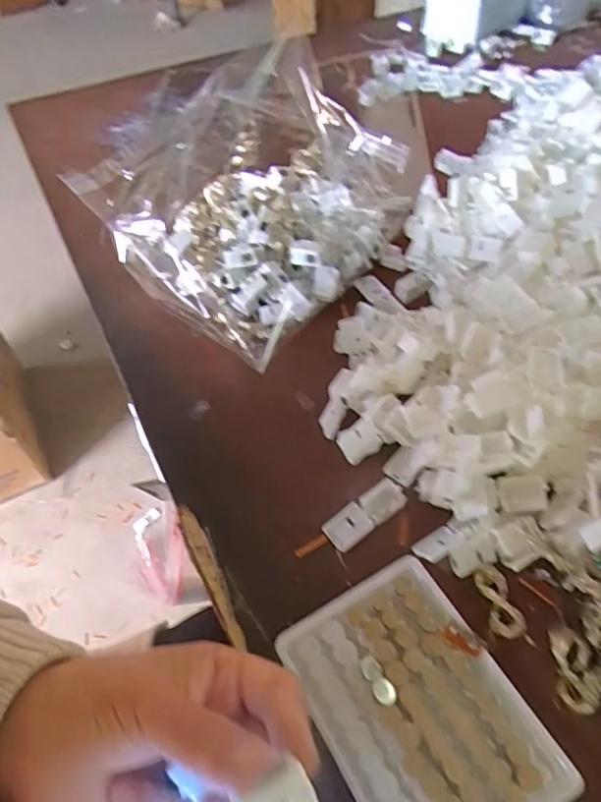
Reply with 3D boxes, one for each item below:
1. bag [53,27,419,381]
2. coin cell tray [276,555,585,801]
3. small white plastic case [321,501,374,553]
[{"bbox_3d":[-0.044,-0.155,0.460,0.179,0.114,0.227,32,61,24],"label":"bag"},{"bbox_3d":[0.060,0.157,0.280,0.093,0.015,0.131,-26,56,-16],"label":"coin cell tray"},{"bbox_3d":[0.030,0.080,0.350,0.027,0.009,0.021,-30,58,-19],"label":"small white plastic case"}]

